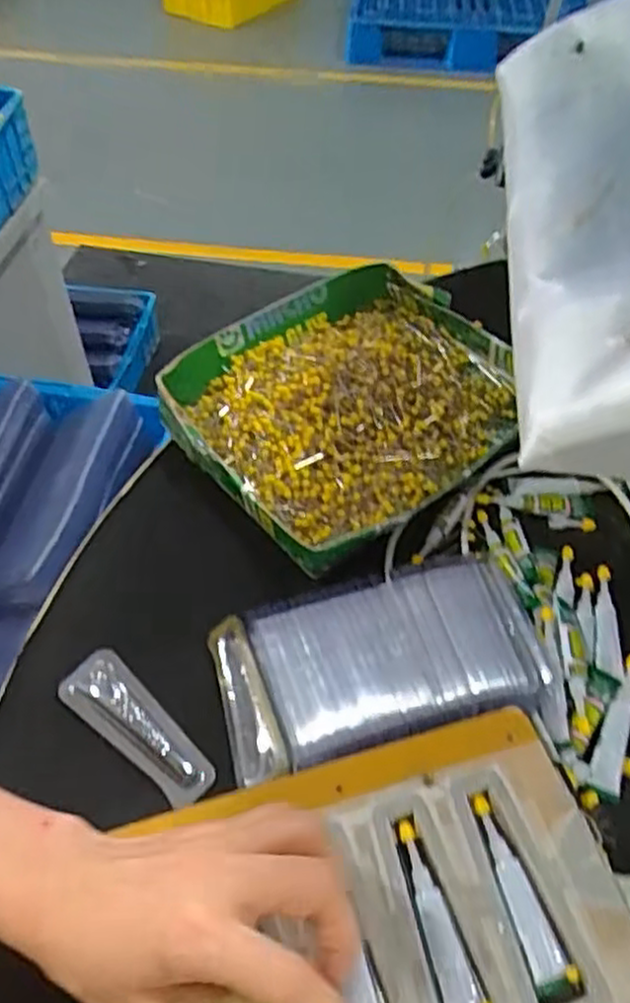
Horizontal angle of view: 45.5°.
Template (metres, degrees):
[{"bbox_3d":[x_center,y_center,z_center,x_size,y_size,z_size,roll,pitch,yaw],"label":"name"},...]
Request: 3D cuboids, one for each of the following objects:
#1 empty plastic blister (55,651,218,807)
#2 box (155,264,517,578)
[{"bbox_3d":[-0.096,0.121,0.405,0.098,0.024,0.034,38,58,25],"label":"empty plastic blister"},{"bbox_3d":[0.031,-0.080,0.553,0.252,0.042,0.203,-35,60,-27],"label":"box"}]

